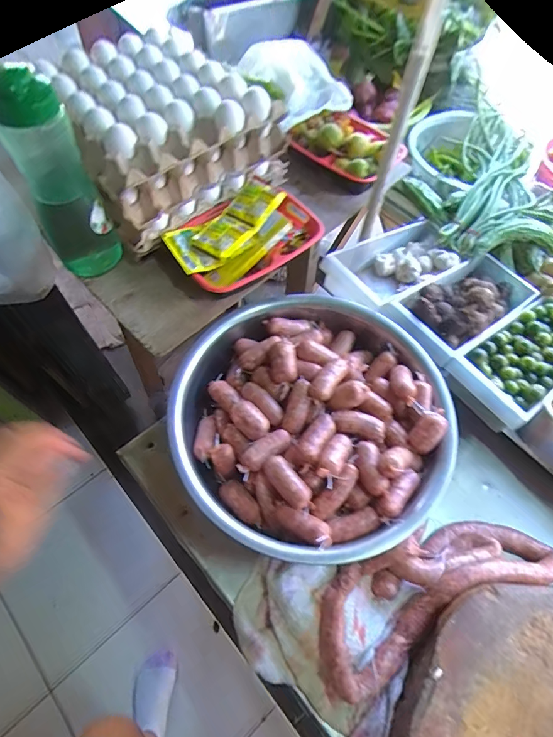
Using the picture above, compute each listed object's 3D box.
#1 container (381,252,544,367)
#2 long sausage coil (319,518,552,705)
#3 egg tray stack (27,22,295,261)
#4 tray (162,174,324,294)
[{"bbox_3d":[0.296,-0.104,0.662,0.240,0.055,0.131,-28,66,-32],"label":"container"},{"bbox_3d":[0.203,0.265,0.528,0.353,0.065,0.160,-21,65,-12],"label":"long sausage coil"},{"bbox_3d":[-0.180,-0.374,0.626,0.291,0.131,0.268,-39,70,-20],"label":"egg tray stack"},{"bbox_3d":[-0.050,-0.200,0.610,0.210,0.053,0.135,-35,69,-18],"label":"tray"}]

